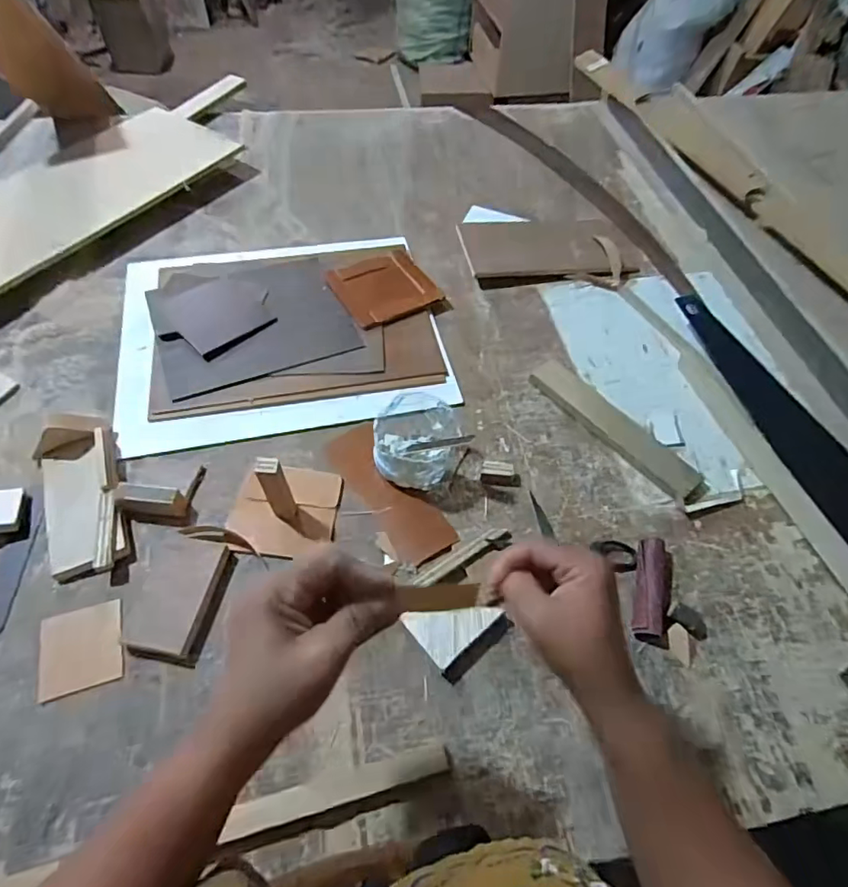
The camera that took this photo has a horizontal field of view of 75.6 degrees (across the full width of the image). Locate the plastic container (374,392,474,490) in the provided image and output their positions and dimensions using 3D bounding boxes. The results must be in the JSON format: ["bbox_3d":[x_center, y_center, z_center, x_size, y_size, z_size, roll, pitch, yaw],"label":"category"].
[{"bbox_3d":[-0.004,-0.002,0.596,0.093,0.060,0.097,1,56,-1],"label":"plastic container"}]

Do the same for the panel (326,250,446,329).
[{"bbox_3d":[-0.055,-0.217,0.760,0.129,0.007,0.132,-23,58,-18],"label":"panel"}]

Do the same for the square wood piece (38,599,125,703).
[{"bbox_3d":[-0.305,0.182,0.487,0.066,0.004,0.072,-15,57,-11],"label":"square wood piece"}]

